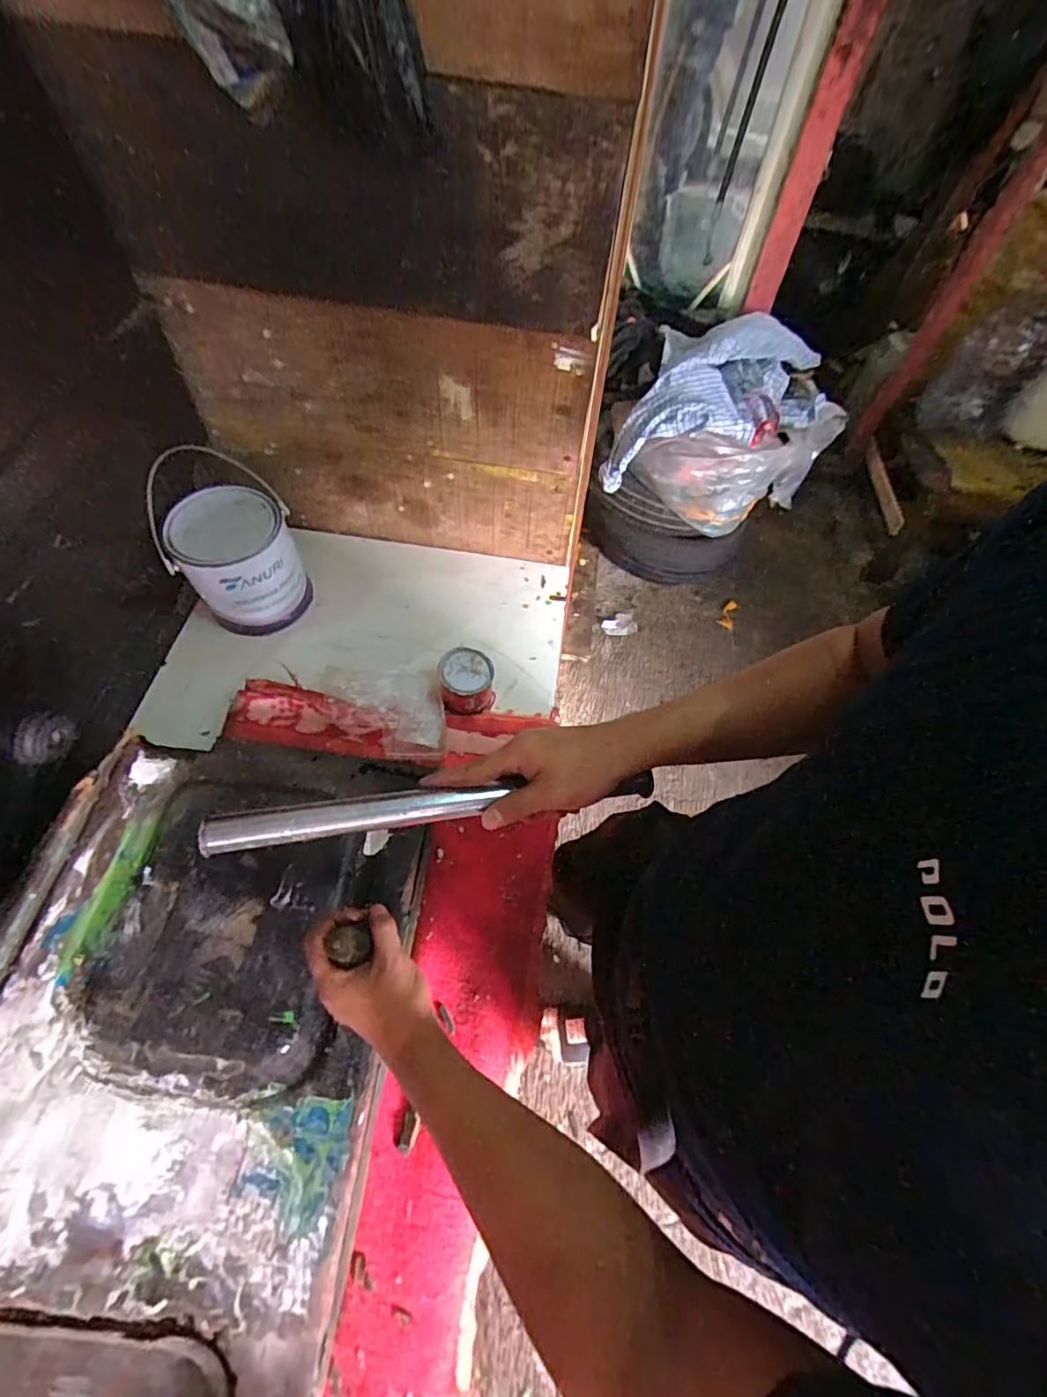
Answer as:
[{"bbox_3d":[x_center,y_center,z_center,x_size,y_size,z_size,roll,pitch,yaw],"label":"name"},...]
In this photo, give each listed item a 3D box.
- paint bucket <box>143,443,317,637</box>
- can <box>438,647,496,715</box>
[{"bbox_3d":[-0.399,-0.208,0.755,0.154,0.207,0.129,-16,61,-11],"label":"paint bucket"},{"bbox_3d":[-0.077,-0.024,0.749,0.071,0.061,0.070,1,59,-2],"label":"can"}]

